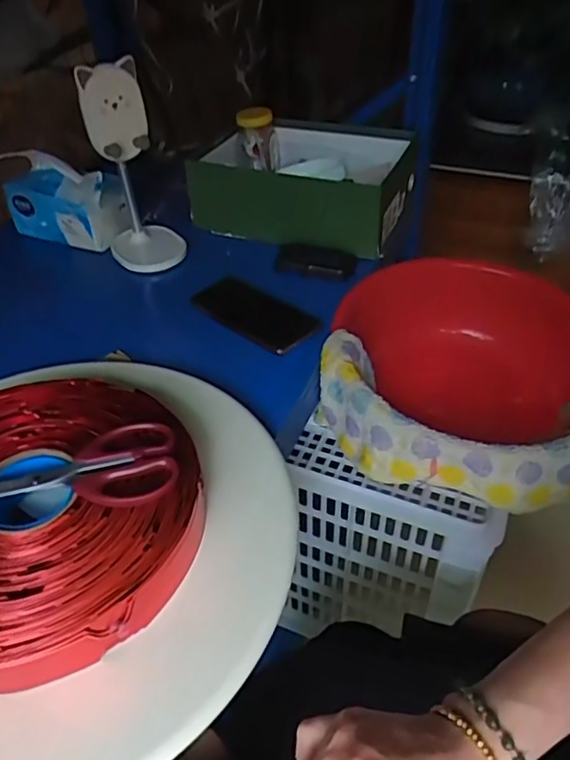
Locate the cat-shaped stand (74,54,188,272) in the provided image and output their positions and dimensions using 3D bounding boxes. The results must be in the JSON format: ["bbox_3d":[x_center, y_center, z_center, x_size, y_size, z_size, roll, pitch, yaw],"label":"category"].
[{"bbox_3d":[-0.203,-0.279,0.769,0.100,0.245,0.107,-12,43,-11],"label":"cat-shaped stand"}]

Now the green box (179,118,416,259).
[{"bbox_3d":[0.020,-0.312,0.896,0.336,0.109,0.239,14,45,17],"label":"green box"}]

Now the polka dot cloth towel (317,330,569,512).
[{"bbox_3d":[0.184,0.054,0.620,0.316,0.100,0.139,13,45,16],"label":"polka dot cloth towel"}]

